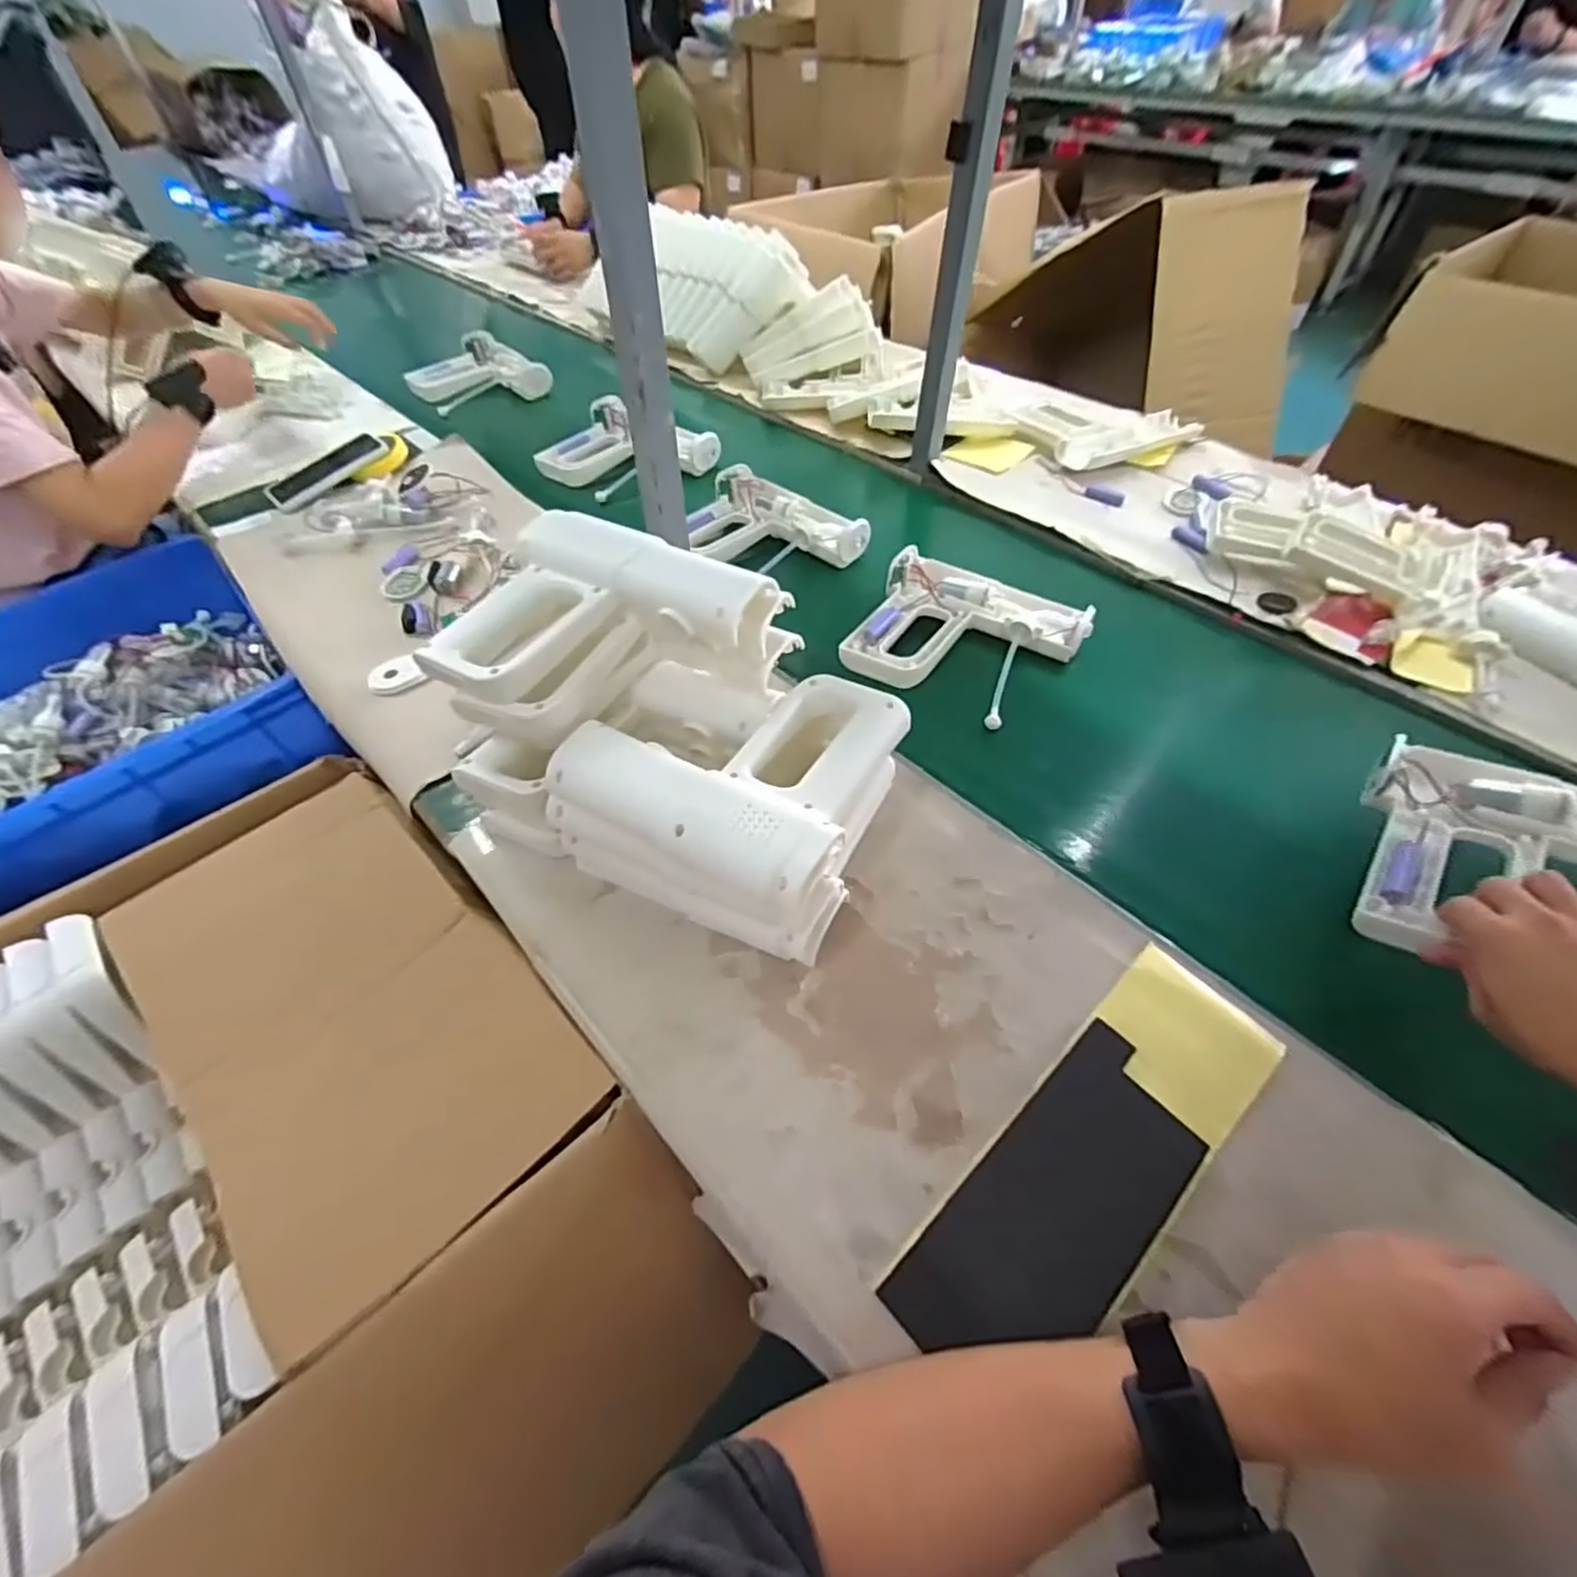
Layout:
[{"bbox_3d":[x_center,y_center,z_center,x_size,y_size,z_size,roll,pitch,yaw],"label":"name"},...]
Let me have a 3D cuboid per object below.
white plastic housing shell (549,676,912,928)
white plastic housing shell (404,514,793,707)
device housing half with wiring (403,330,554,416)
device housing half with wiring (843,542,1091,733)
[{"bbox_3d":[-0.039,-0.023,0.485,0.203,0.053,0.198,25,56,20],"label":"white plastic housing shell"},{"bbox_3d":[-0.130,-0.119,0.489,0.207,0.060,0.168,18,54,15],"label":"white plastic housing shell"},{"bbox_3d":[-0.542,-0.713,1.171,0.183,0.050,0.194,-35,58,-23],"label":"device housing half with wiring"},{"bbox_3d":[0.183,-0.156,0.702,0.209,0.037,0.184,23,56,19],"label":"device housing half with wiring"}]

